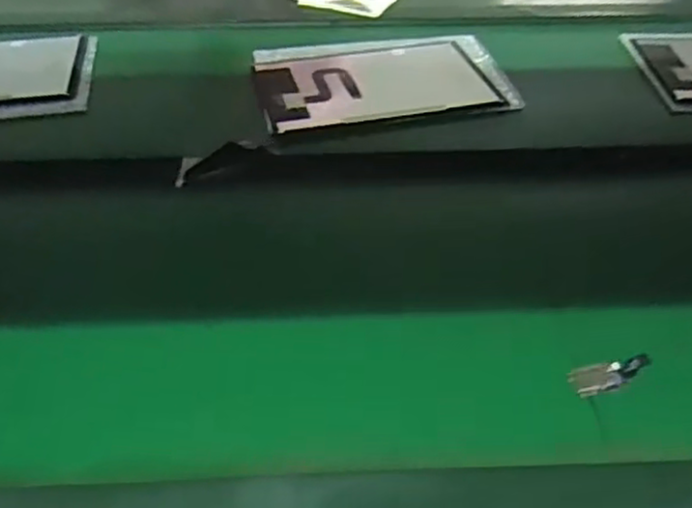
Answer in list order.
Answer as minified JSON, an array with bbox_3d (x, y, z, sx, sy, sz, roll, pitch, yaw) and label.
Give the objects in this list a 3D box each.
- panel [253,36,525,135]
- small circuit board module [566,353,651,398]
[{"bbox_3d":[0.038,-0.200,0.791,0.269,0.012,0.173,-10,44,-8],"label":"panel"},{"bbox_3d":[0.181,0.082,0.482,0.055,0.012,0.024,-10,43,-12],"label":"small circuit board module"}]

